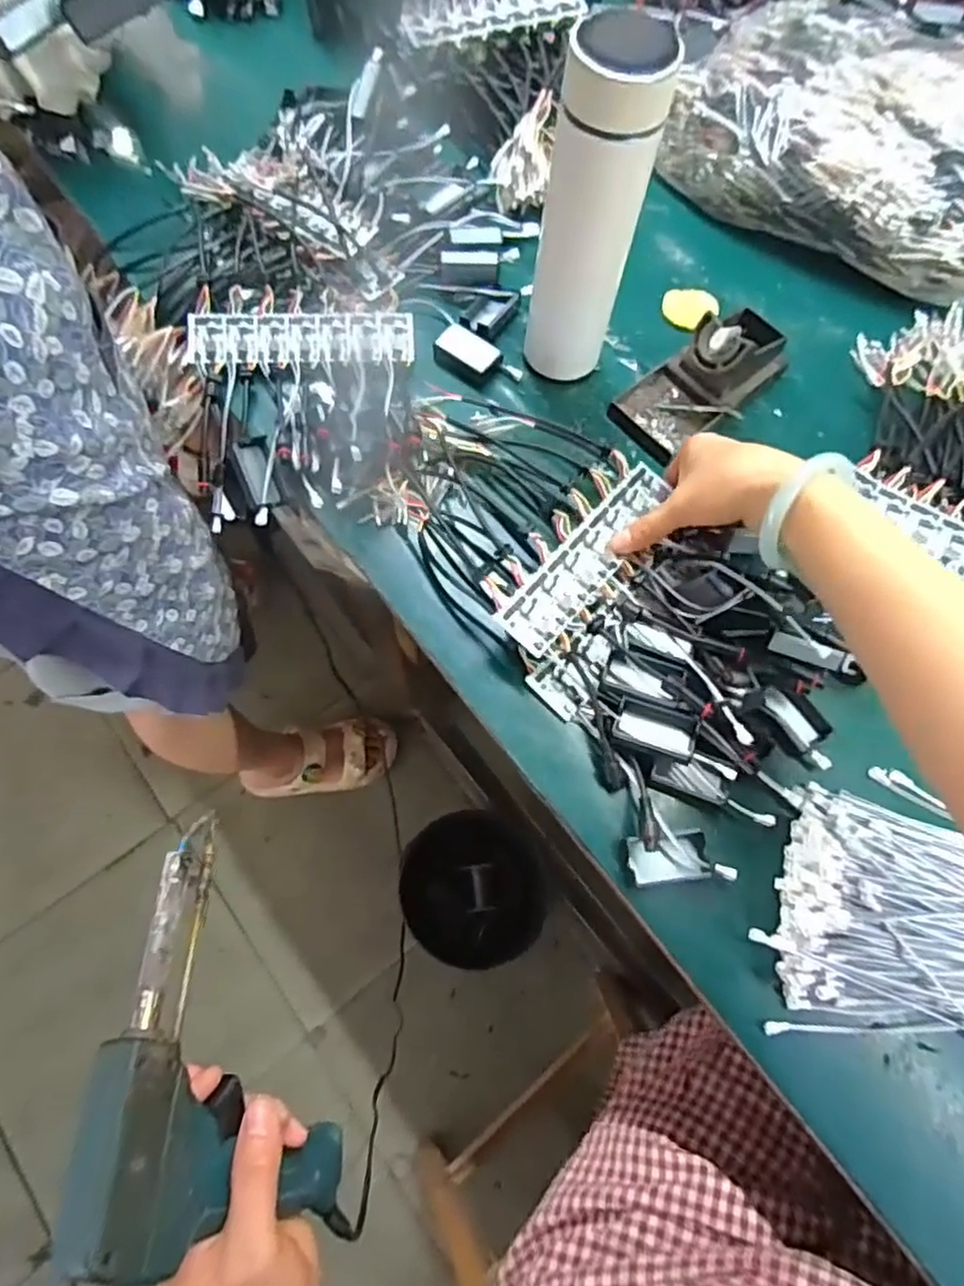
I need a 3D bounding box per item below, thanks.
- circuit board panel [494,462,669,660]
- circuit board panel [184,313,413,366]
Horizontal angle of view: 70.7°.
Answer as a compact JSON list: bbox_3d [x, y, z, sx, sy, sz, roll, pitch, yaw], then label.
[{"bbox_3d":[0.075,-0.064,0.474,0.040,0.006,0.171,36,68,10],"label":"circuit board panel"},{"bbox_3d":[-0.145,-0.244,0.552,0.176,0.022,0.047,1,70,-2],"label":"circuit board panel"}]

